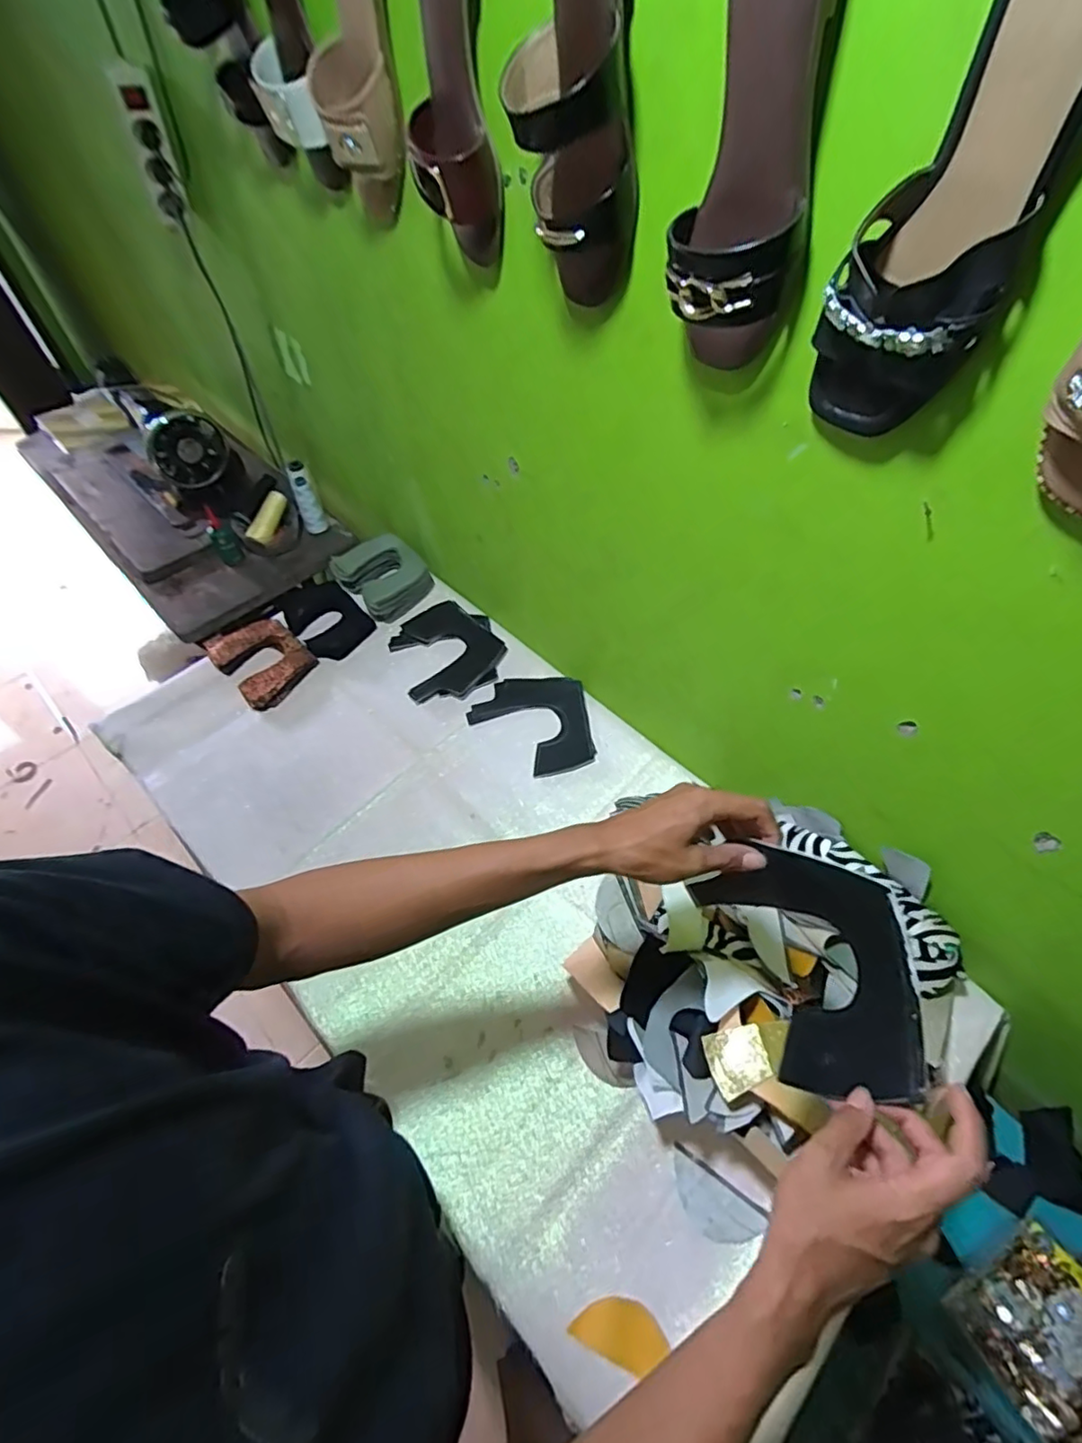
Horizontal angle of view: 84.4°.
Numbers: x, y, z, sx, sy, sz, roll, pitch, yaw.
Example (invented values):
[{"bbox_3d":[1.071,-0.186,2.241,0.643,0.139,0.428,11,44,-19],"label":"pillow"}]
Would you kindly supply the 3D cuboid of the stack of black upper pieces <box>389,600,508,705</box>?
[{"bbox_3d":[-0.162,-0.125,1.042,0.172,0.016,0.200,-21,59,-14],"label":"stack of black upper pieces"}]

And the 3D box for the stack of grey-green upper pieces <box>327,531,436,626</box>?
[{"bbox_3d":[-0.290,-0.268,1.102,0.151,0.033,0.134,45,73,4],"label":"stack of grey-green upper pieces"}]

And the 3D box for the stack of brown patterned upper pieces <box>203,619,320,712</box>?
[{"bbox_3d":[-0.472,-0.105,1.021,0.132,0.039,0.159,-39,64,-23],"label":"stack of brown patterned upper pieces"}]

